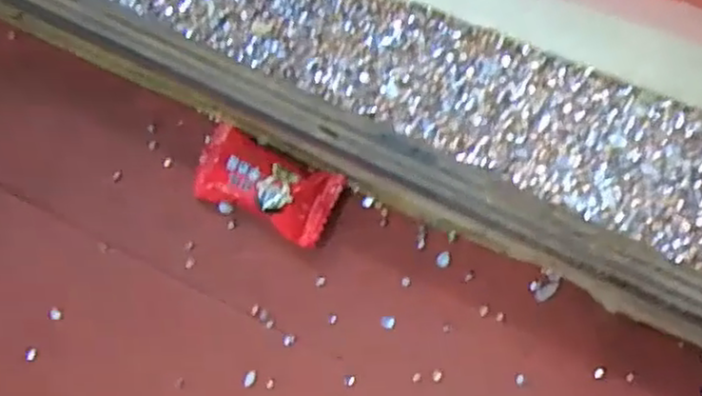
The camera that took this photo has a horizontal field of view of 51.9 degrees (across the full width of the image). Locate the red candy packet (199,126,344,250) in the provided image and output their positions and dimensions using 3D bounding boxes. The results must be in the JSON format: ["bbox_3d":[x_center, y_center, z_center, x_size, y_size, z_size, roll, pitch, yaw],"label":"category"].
[{"bbox_3d":[-0.029,-0.005,0.241,0.049,0.016,0.025,24,87,9],"label":"red candy packet"}]

